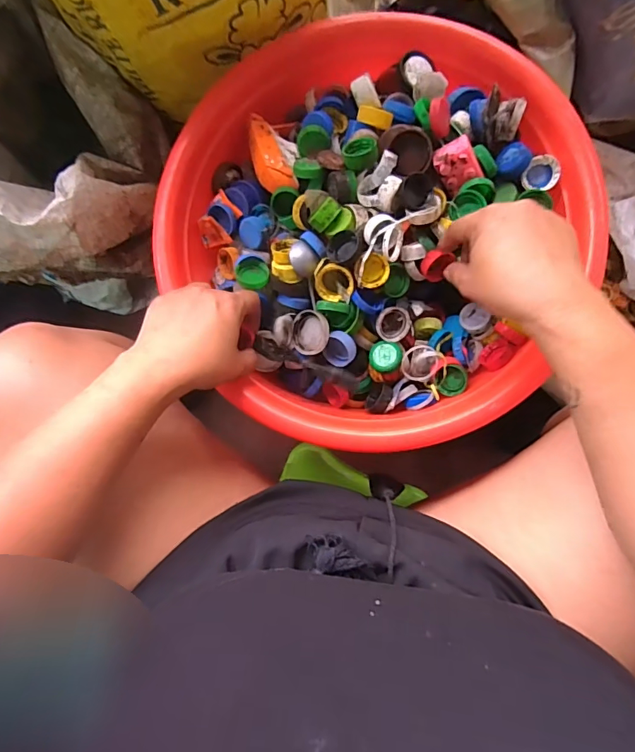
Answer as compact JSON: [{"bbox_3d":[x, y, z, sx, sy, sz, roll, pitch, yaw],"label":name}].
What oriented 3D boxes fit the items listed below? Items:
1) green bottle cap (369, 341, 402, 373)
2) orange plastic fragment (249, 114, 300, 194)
[{"bbox_3d":[0.064,-0.018,0.420,0.028,0.011,0.028,3,89,5],"label":"green bottle cap"},{"bbox_3d":[-0.048,-0.212,0.433,0.030,0.032,0.085,-24,87,4],"label":"orange plastic fragment"}]

